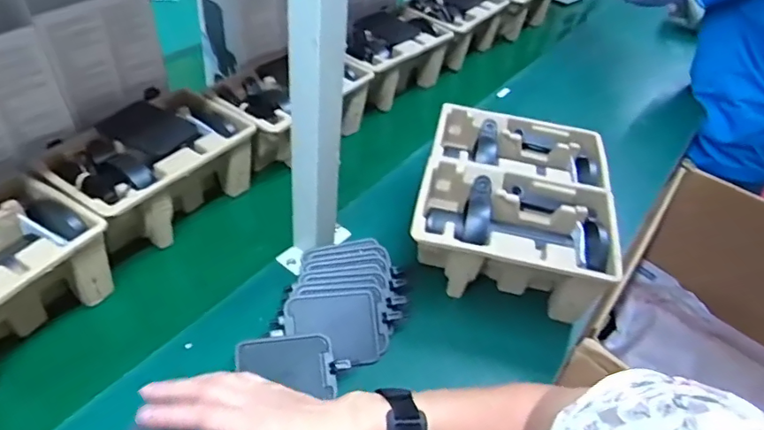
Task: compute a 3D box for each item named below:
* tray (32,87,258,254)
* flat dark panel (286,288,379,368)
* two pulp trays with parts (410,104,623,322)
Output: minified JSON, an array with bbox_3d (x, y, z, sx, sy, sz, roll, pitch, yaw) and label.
[{"bbox_3d":[-0.282,-0.053,0.655,0.142,0.107,0.220,26,48,21],"label":"tray"},{"bbox_3d":[-0.053,0.125,0.559,0.098,0.011,0.078,-4,76,-10],"label":"flat dark panel"},{"bbox_3d":[0.165,-0.012,0.665,0.219,0.110,0.267,11,44,7],"label":"two pulp trays with parts"}]

